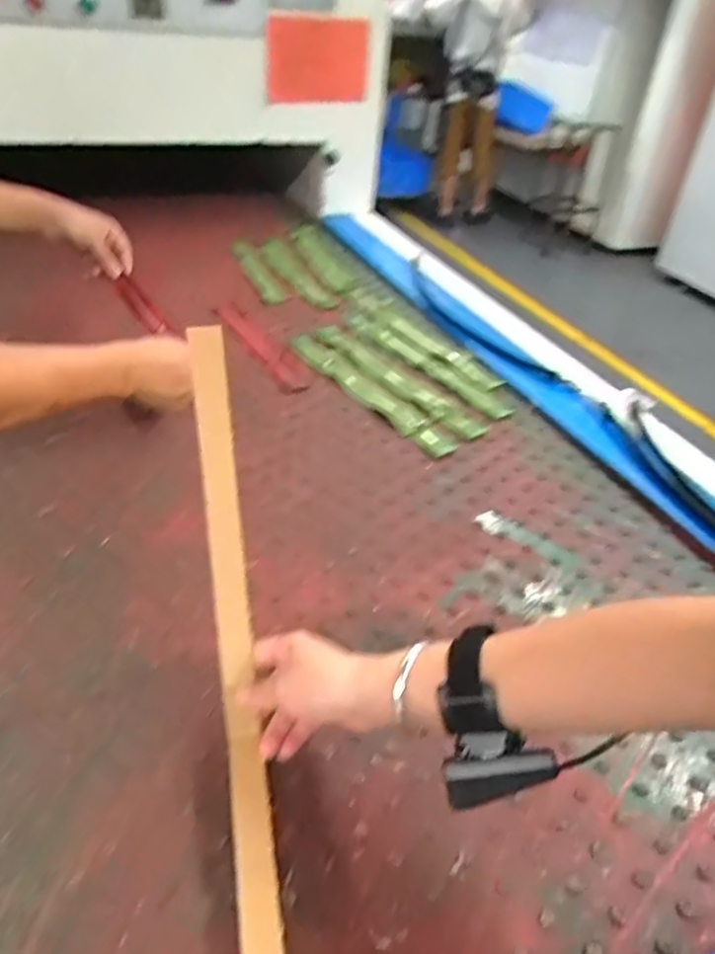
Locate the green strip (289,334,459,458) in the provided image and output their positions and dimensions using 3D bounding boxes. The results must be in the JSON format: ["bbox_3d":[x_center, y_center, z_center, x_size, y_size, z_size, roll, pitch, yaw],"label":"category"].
[{"bbox_3d":[0.014,-0.118,0.932,0.045,0.018,0.323,-23,45,-31],"label":"green strip"}]

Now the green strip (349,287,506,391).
[{"bbox_3d":[0.096,-0.227,1.084,0.047,0.008,0.366,-17,43,-28],"label":"green strip"}]

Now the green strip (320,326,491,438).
[{"bbox_3d":[0.051,-0.142,0.964,0.045,0.008,0.341,-22,45,-31],"label":"green strip"}]

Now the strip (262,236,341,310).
[{"bbox_3d":[-0.110,-0.374,1.247,0.073,0.034,0.280,-13,41,-24],"label":"strip"}]

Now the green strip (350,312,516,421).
[{"bbox_3d":[0.094,-0.172,1.021,0.045,0.011,0.336,-21,45,-32],"label":"green strip"}]

